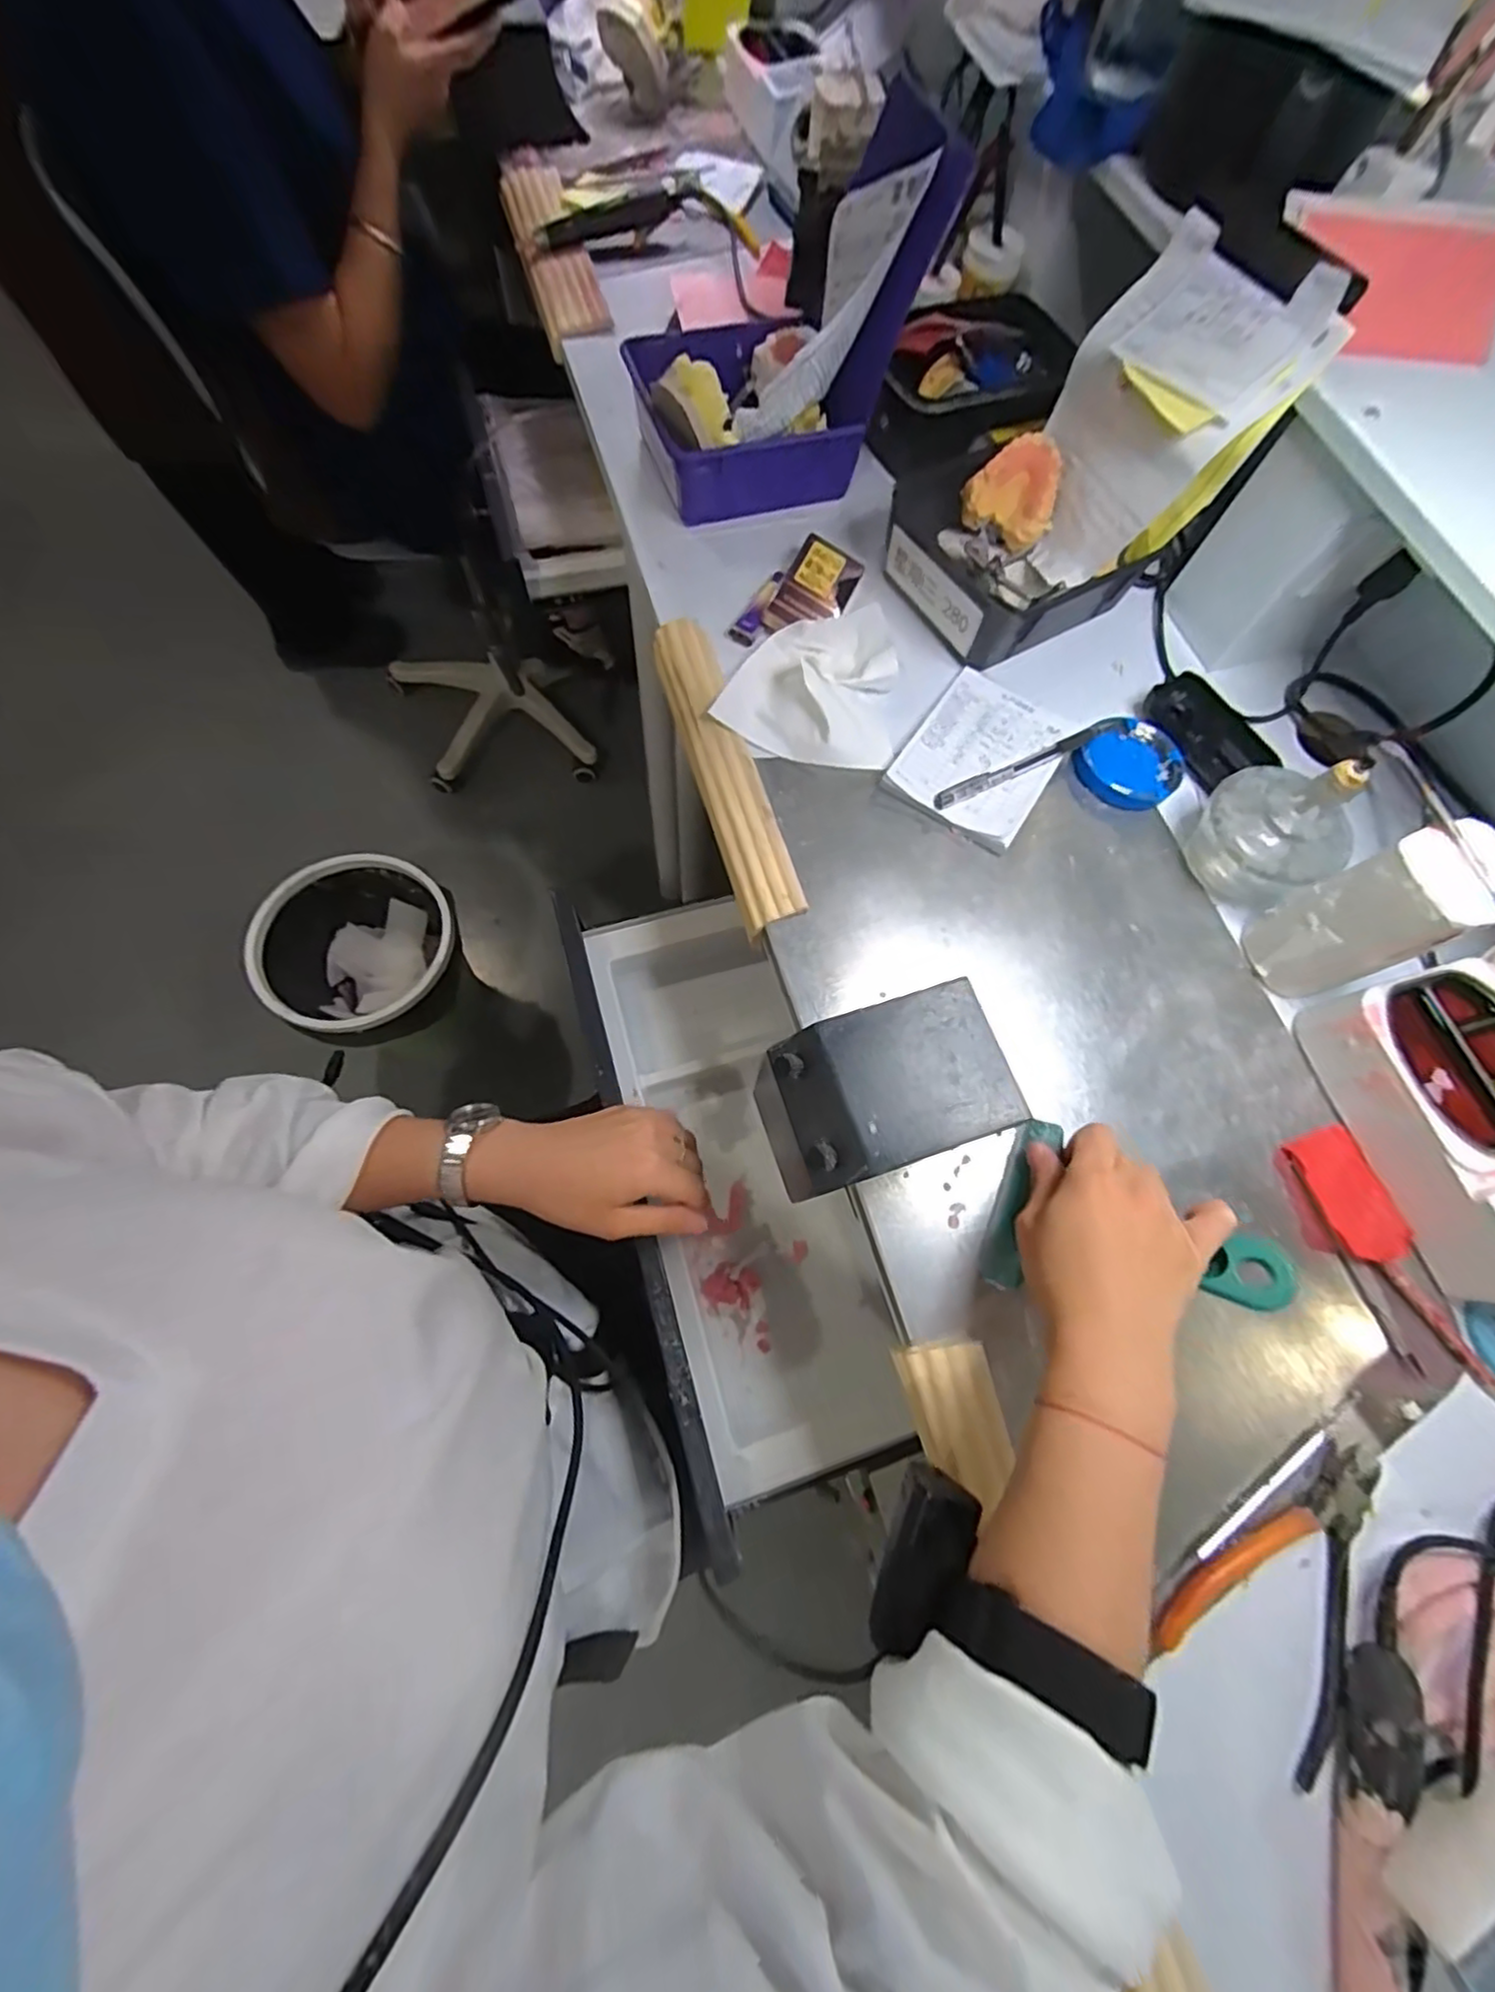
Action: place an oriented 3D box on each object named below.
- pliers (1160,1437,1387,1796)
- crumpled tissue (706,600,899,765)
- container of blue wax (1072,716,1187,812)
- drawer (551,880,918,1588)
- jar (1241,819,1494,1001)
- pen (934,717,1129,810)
[{"bbox_3d":[0.281,0.298,0.349,0.085,0.014,0.149,35,72,8],"label":"pliers"},{"bbox_3d":[0.049,-0.254,0.517,0.131,0.025,0.153,7,70,-2],"label":"crumpled tissue"},{"bbox_3d":[0.298,-0.181,0.513,0.076,0.020,0.070,1,70,-4],"label":"container of blue wax"},{"bbox_3d":[-0.014,0.134,0.530,0.188,0.097,0.457,-13,72,-9],"label":"drawer"},{"bbox_3d":[0.388,-0.048,0.412,0.055,0.124,0.059,1,70,-4],"label":"jar"},{"bbox_3d":[0.219,-0.179,0.500,0.178,0.007,0.014,-23,74,-12],"label":"pen"}]

